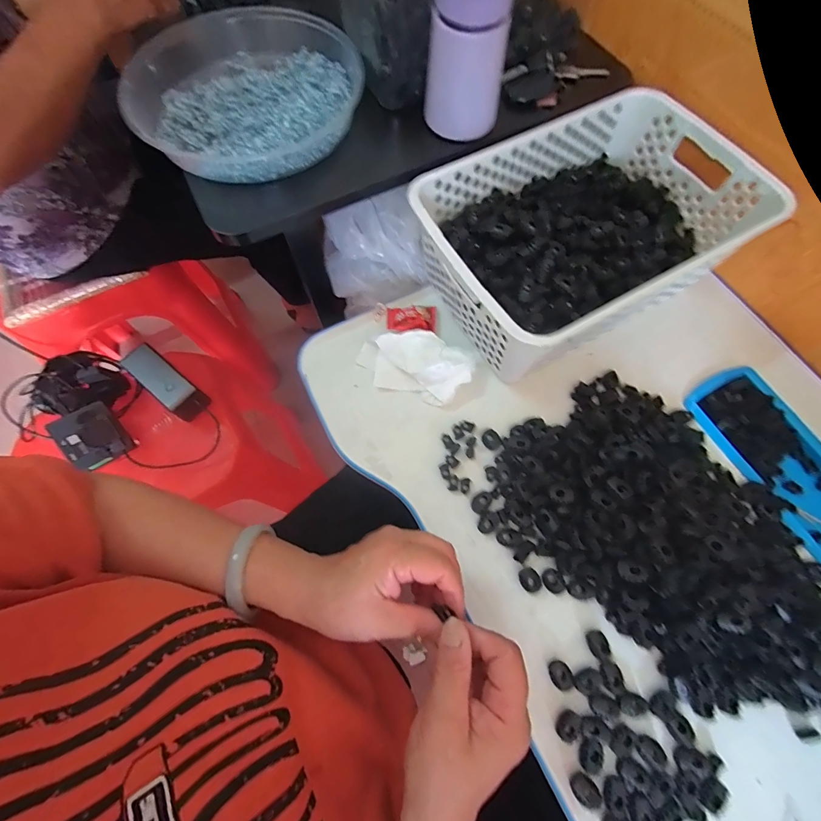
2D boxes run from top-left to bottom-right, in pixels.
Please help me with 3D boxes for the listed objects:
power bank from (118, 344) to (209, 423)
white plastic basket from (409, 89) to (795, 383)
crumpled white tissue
[{"bbox_3d":[-0.358,-0.042,0.568,0.129,0.025,0.046,41,71,2],"label":"power bank"},{"bbox_3d":[0.174,-0.176,0.409,0.314,0.117,0.205,-29,70,-10],"label":"white plastic basket"},{"bbox_3d":[0.004,-0.052,0.401,0.116,0.033,0.068,17,70,8],"label":"crumpled white tissue"}]

